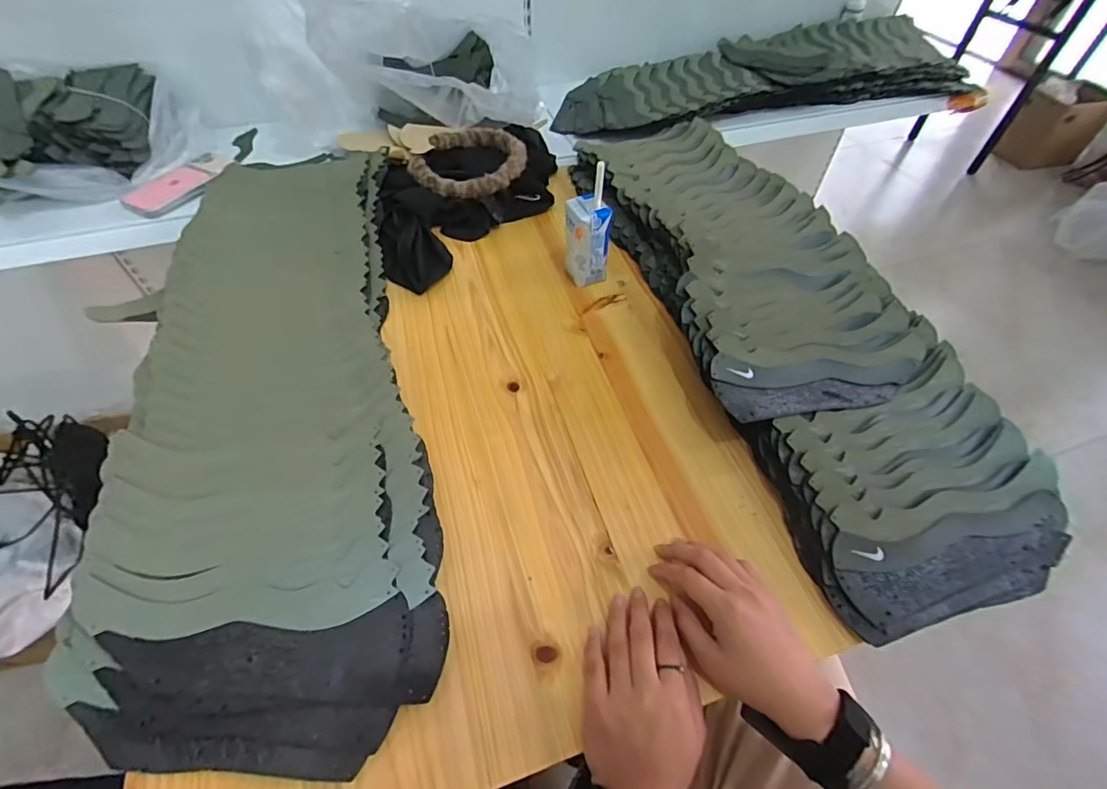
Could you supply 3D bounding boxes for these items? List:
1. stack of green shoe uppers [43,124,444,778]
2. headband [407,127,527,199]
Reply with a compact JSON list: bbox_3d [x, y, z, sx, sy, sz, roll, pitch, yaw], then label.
[{"bbox_3d":[-0.286,-0.038,0.543,0.281,0.057,0.748,-10,53,-7],"label":"stack of green shoe uppers"},{"bbox_3d":[-0.122,-0.347,0.742,0.161,0.031,0.153,5,51,3],"label":"headband"}]

